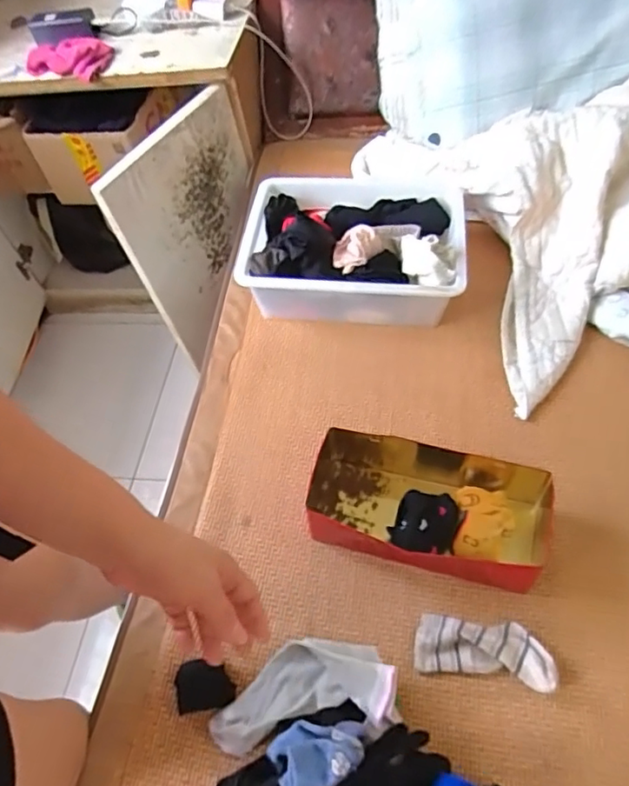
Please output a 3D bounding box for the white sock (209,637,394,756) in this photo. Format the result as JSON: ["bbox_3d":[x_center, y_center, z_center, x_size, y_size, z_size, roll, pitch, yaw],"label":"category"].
[{"bbox_3d":[-0.019,0.325,0.619,0.213,0.037,0.098,-25,53,11],"label":"white sock"}]

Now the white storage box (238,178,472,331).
[{"bbox_3d":[0.070,-0.252,1.013,0.372,0.141,0.290,4,55,8],"label":"white storage box"}]

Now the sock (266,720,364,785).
[{"bbox_3d":[0.001,0.355,0.565,0.093,0.044,0.062,-19,54,-6],"label":"sock"}]

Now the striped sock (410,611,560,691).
[{"bbox_3d":[0.194,0.295,0.658,0.150,0.023,0.063,6,55,10],"label":"striped sock"}]

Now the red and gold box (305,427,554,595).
[{"bbox_3d":[0.144,0.136,0.743,0.313,0.078,0.155,13,56,14],"label":"red and gold box"}]

